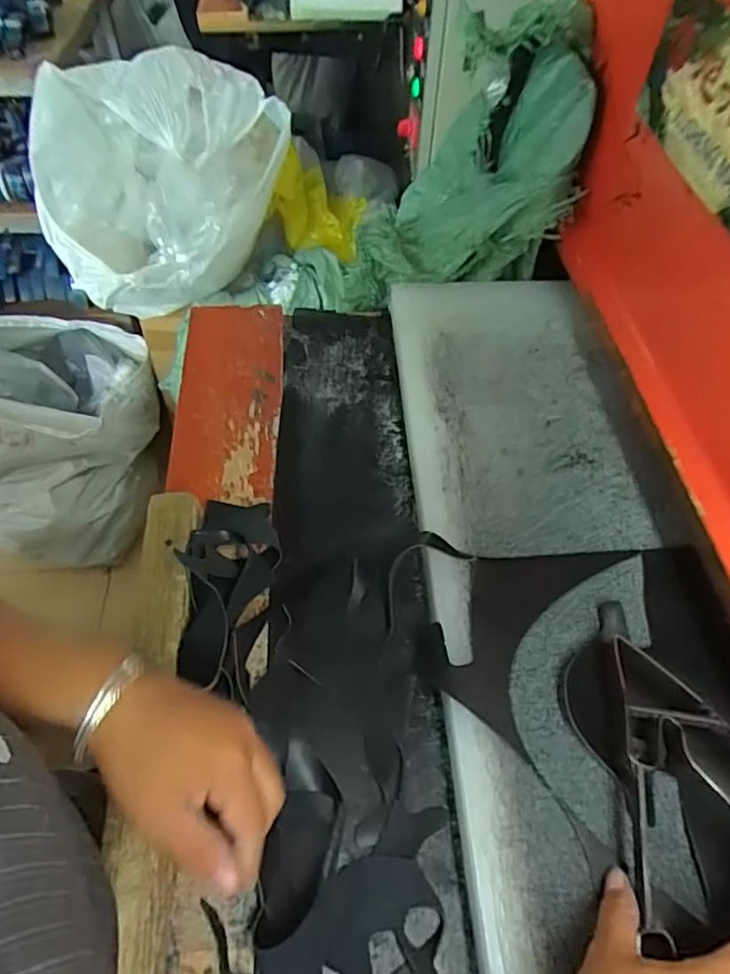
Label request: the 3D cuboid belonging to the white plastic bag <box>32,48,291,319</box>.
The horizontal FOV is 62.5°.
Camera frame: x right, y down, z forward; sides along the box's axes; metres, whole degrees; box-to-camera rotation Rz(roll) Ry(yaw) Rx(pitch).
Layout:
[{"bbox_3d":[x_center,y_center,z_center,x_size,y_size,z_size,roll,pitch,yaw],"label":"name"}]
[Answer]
[{"bbox_3d":[-0.358,-0.517,1.105,0.461,0.408,0.241,-13,57,-13],"label":"white plastic bag"}]

